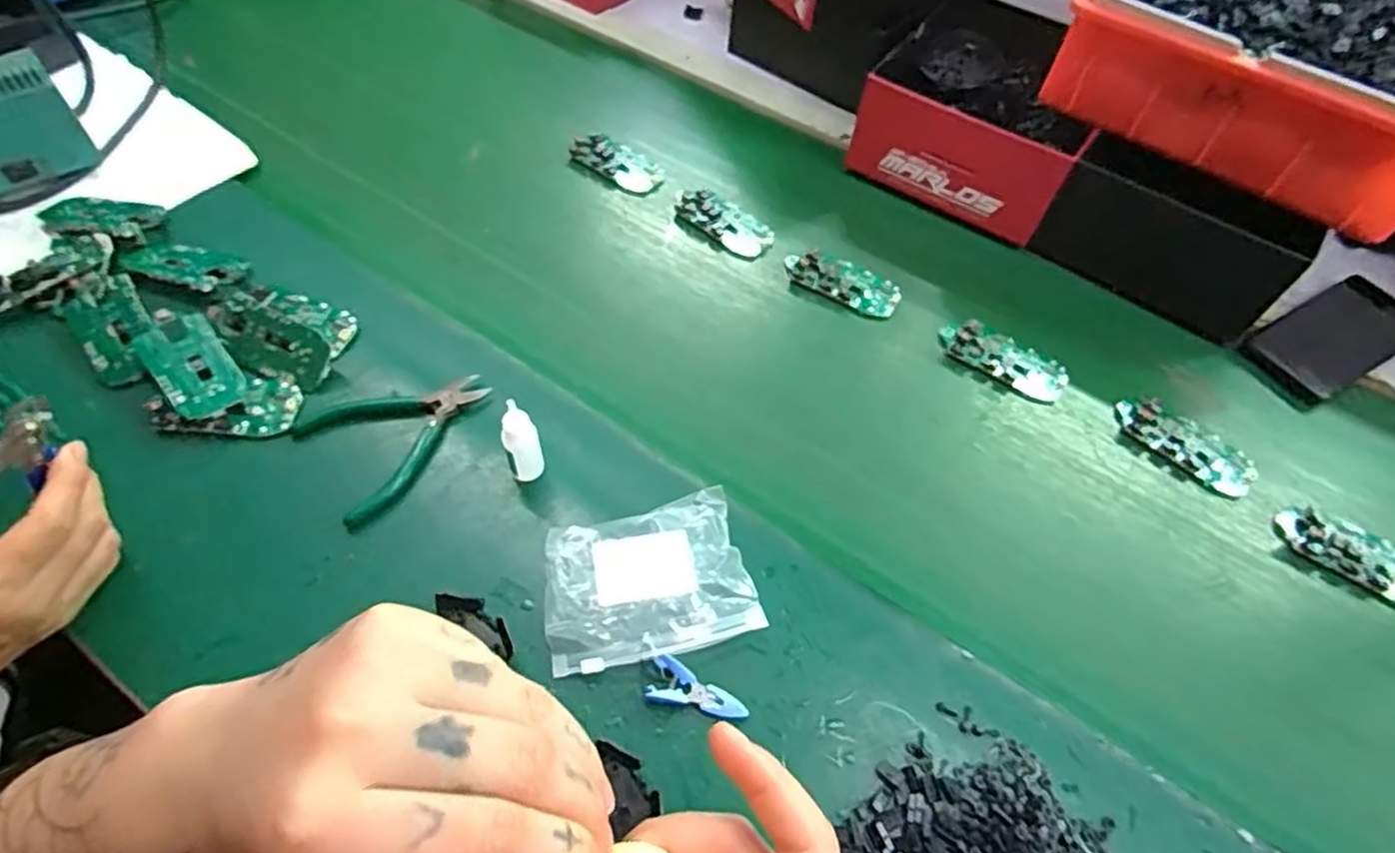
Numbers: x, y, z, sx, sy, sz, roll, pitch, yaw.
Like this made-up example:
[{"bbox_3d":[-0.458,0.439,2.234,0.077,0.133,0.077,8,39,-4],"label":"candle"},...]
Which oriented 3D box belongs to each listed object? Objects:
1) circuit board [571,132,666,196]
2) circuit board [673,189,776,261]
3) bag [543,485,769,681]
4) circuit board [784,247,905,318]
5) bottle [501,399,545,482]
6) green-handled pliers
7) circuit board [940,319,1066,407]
[{"bbox_3d":[-0.073,-0.248,0.678,0.092,0.010,0.047,38,61,20],"label":"circuit board"},{"bbox_3d":[0.023,-0.183,0.642,0.096,0.013,0.046,37,61,19],"label":"circuit board"},{"bbox_3d":[-0.031,0.093,0.434,0.119,0.031,0.089,-9,57,-10],"label":"bag"},{"bbox_3d":[0.122,-0.124,0.609,0.098,0.011,0.043,27,58,14],"label":"circuit board"},{"bbox_3d":[-0.110,0.012,0.456,0.021,0.068,0.017,-14,58,-13],"label":"bottle"},{"bbox_3d":[-0.201,0.001,0.492,0.118,0.013,0.093,-32,64,-23],"label":"green-handled pliers"},{"bbox_3d":[0.240,-0.053,0.568,0.098,0.013,0.043,29,59,15],"label":"circuit board"}]

